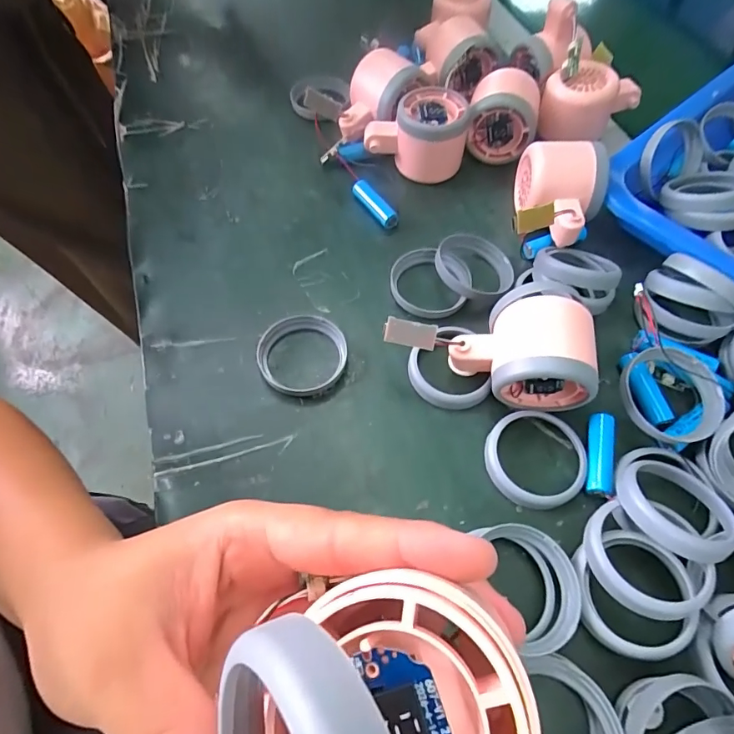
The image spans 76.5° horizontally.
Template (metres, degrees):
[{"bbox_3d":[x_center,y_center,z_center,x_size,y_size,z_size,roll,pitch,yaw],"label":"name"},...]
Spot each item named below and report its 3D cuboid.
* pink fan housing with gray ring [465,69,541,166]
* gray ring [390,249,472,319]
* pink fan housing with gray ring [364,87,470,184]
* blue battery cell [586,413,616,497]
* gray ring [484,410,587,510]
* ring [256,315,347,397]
[{"bbox_3d":[0.117,-0.217,0.400,0.058,0.057,0.063,13,61,8],"label":"pink fan housing with gray ring"},{"bbox_3d":[0.046,-0.062,0.342,0.057,0.010,0.058,-1,62,1],"label":"gray ring"},{"bbox_3d":[0.042,-0.197,0.394,0.082,0.051,0.058,10,61,7],"label":"pink fan housing with gray ring"},{"bbox_3d":[0.137,0.053,0.277,0.015,0.012,0.050,12,61,8],"label":"blue battery cell"},{"bbox_3d":[0.101,0.054,0.278,0.057,0.011,0.057,-1,60,1],"label":"gray ring"},{"bbox_3d":[-0.043,-0.008,0.311,0.058,0.014,0.055,-1,60,1],"label":"ring"}]

